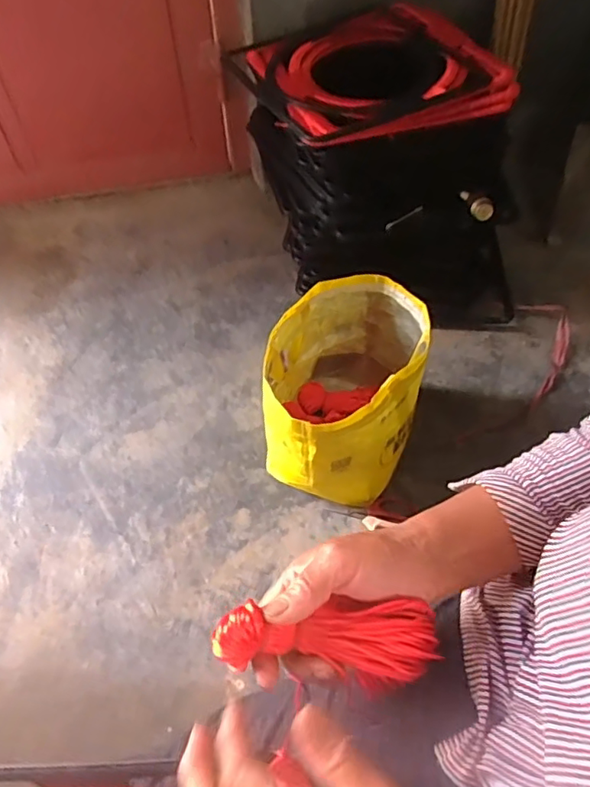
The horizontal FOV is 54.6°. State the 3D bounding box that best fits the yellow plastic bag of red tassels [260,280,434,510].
[{"bbox_3d":[0.071,0.000,0.863,0.202,0.260,0.263,7,56,4],"label":"yellow plastic bag of red tassels"}]

